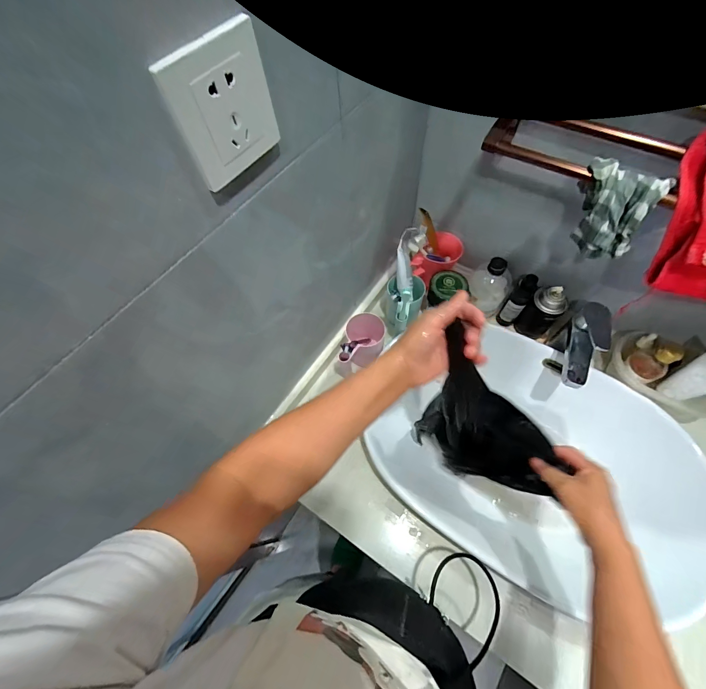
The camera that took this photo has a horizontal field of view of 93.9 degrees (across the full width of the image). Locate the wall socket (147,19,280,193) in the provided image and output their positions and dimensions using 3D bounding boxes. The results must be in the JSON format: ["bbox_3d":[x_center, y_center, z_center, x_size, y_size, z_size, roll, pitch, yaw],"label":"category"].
[{"bbox_3d":[-0.095,-0.179,0.254,0.008,0.087,0.084,32,69,18],"label":"wall socket"}]

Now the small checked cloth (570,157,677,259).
[{"bbox_3d":[0.298,-0.154,0.388,0.082,0.079,0.060,30,68,17],"label":"small checked cloth"}]

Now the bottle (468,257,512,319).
[{"bbox_3d":[0.271,-0.113,0.661,0.077,0.127,0.068,28,68,17],"label":"bottle"}]

